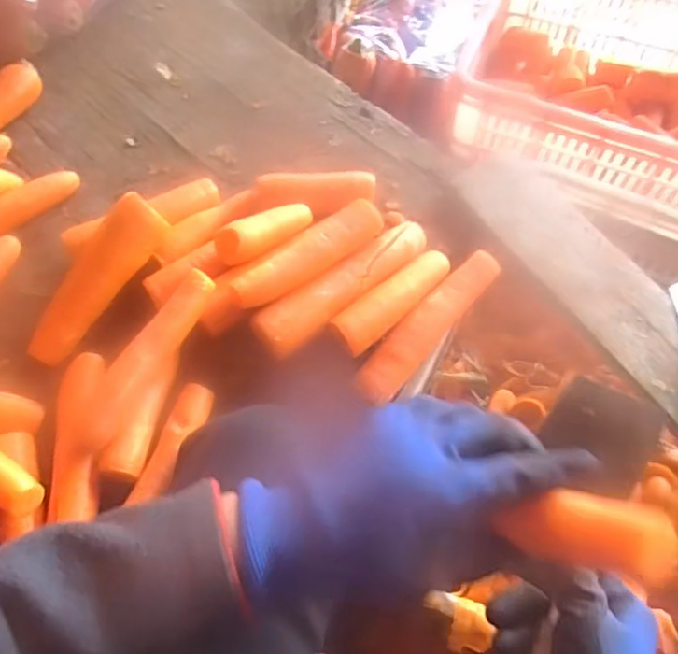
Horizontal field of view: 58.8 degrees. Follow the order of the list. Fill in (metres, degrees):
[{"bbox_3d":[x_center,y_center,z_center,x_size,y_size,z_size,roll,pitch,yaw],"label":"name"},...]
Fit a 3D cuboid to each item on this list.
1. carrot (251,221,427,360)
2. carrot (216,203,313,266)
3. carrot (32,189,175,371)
[{"bbox_3d":[0.006,-0.047,0.631,0.216,0.035,0.049,-38,68,-16],"label":"carrot"},{"bbox_3d":[-0.075,-0.102,0.638,0.114,0.030,0.033,-31,65,-30],"label":"carrot"},{"bbox_3d":[-0.246,-0.048,0.613,0.046,0.051,0.187,31,82,16],"label":"carrot"}]

